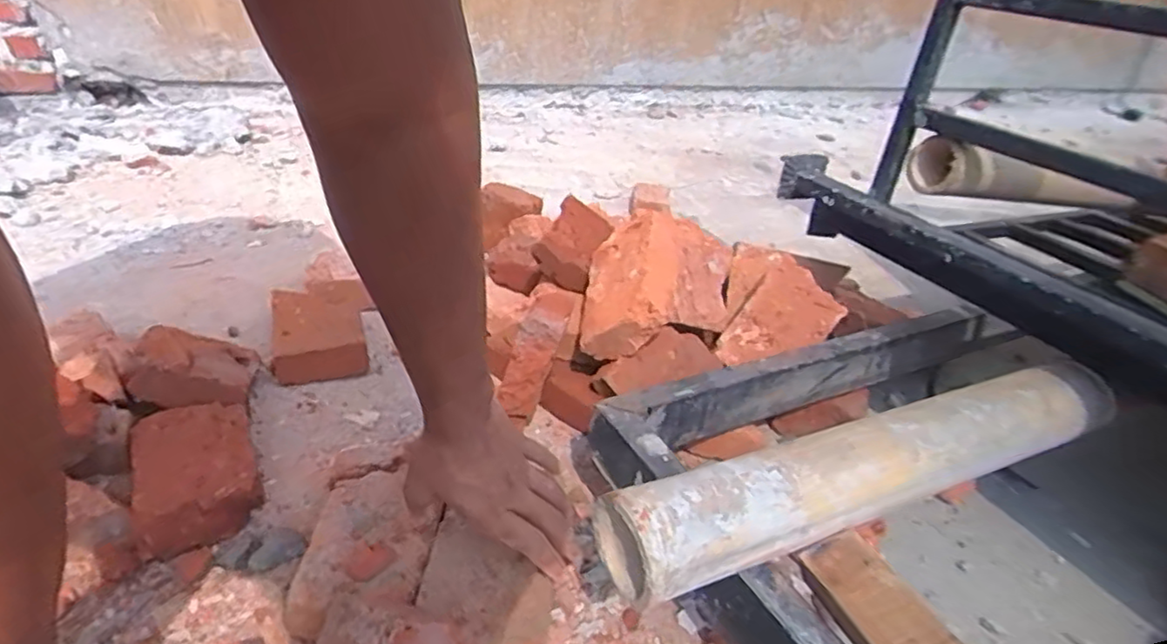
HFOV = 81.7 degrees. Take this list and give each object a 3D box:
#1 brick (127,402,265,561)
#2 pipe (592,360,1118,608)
[{"bbox_3d":[-0.377,0.149,0.662,0.110,0.050,0.163,-14,37,-30],"label":"brick"},{"bbox_3d":[0.268,0.117,0.563,0.541,0.078,0.074,-9,35,-25],"label":"pipe"}]

